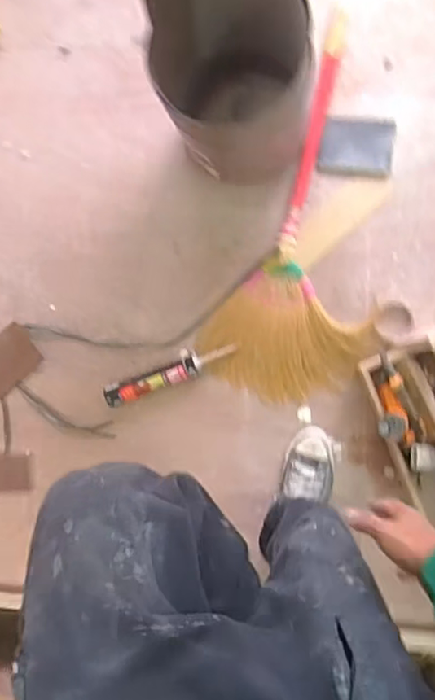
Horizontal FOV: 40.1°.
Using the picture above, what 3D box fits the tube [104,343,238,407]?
[{"bbox_3d":[-0.099,0.047,1.280,0.295,0.058,0.065,-23,93,7],"label":"tube"}]

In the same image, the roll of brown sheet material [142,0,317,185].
[{"bbox_3d":[0.034,-0.460,1.032,0.249,0.430,0.248,1,95,6],"label":"roll of brown sheet material"}]

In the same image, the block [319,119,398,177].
[{"bbox_3d":[0.288,-0.418,1.221,0.146,0.013,0.113,6,96,5],"label":"block"}]

